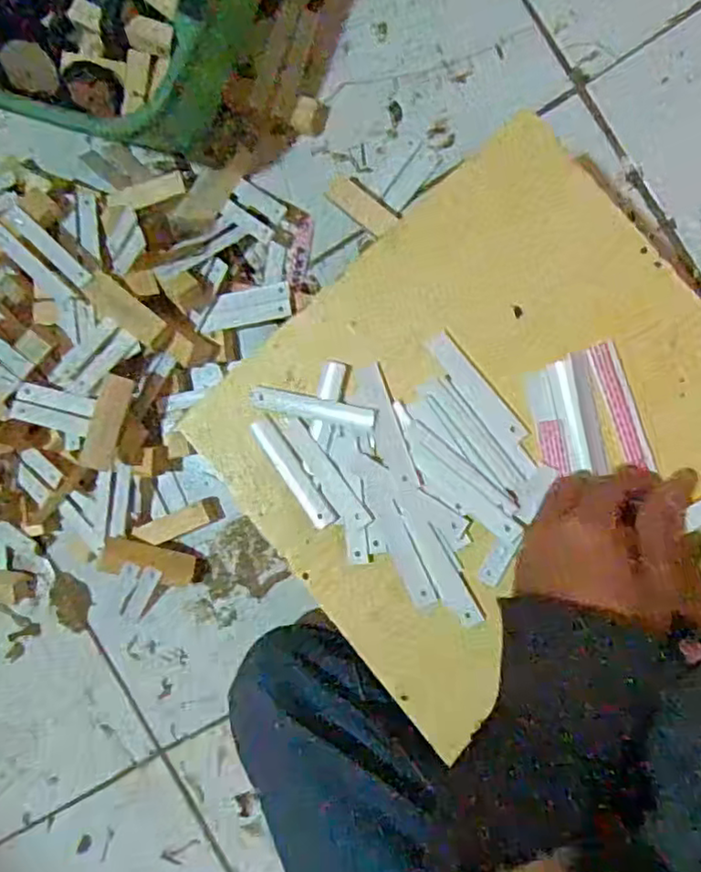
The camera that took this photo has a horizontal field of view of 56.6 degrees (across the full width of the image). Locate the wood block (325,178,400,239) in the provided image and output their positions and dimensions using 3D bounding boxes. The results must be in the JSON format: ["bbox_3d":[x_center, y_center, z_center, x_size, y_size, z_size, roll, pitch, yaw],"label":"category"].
[{"bbox_3d":[0.009,-0.195,0.552,0.064,0.006,0.024,41,99,5],"label":"wood block"}]

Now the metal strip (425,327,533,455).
[{"bbox_3d":[0.079,-0.030,0.410,0.018,0.004,0.084,-38,87,9],"label":"metal strip"}]

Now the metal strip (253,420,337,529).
[{"bbox_3d":[-0.037,0.024,0.424,0.016,0.006,0.081,-36,87,10],"label":"metal strip"}]

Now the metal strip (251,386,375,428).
[{"bbox_3d":[-0.025,-0.018,0.426,0.083,0.006,0.014,12,95,8],"label":"metal strip"}]

